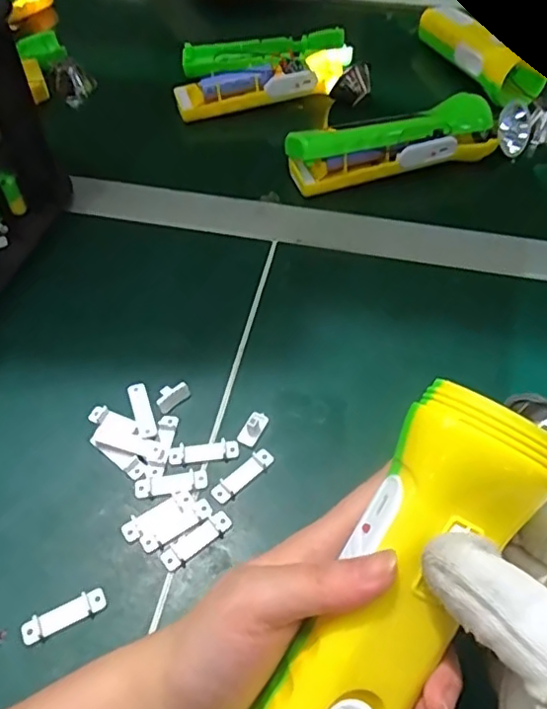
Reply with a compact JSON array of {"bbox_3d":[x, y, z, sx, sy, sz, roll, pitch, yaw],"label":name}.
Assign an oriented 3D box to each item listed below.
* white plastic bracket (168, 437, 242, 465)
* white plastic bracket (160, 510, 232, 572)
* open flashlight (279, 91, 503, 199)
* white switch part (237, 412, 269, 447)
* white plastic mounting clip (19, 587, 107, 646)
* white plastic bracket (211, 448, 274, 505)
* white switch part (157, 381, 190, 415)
[{"bbox_3d":[-0.038,0.052,0.312,0.038,0.004,0.011,-4,53,-3],"label":"white plastic bracket"},{"bbox_3d":[-0.038,0.091,0.284,0.037,0.004,0.011,-33,59,-22],"label":"white plastic bracket"},{"bbox_3d":[0.096,-0.167,0.456,0.167,0.039,0.040,-14,54,-10],"label":"open flashlight"},{"bbox_3d":[-0.011,0.040,0.319,0.010,0.008,0.020,24,56,17],"label":"white switch part"},{"bbox_3d":[-0.095,0.119,0.263,0.037,0.004,0.010,-22,56,-15],"label":"white plastic mounting clip"},{"bbox_3d":[-0.016,0.063,0.304,0.037,0.004,0.010,-37,61,-25],"label":"white plastic bracket"},{"bbox_3d":[-0.059,0.024,0.331,0.012,0.006,0.020,37,61,25],"label":"white switch part"}]

